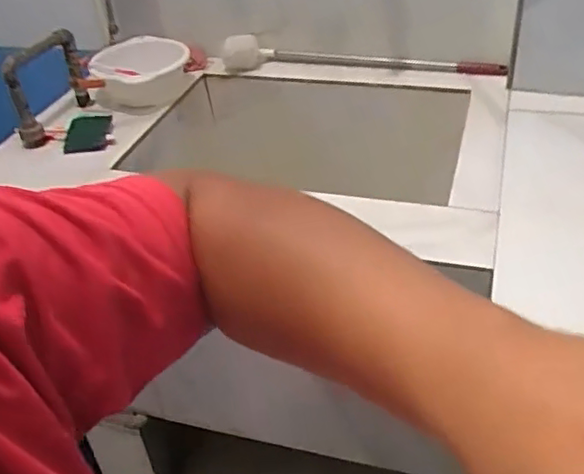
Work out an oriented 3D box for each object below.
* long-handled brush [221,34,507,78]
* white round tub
[{"bbox_3d":[0.136,-0.375,1.359,0.609,0.087,0.078,7,40,16],"label":"long-handled brush"},{"bbox_3d":[-0.315,-0.342,1.357,0.202,0.104,0.194,-3,38,4],"label":"white round tub"}]

